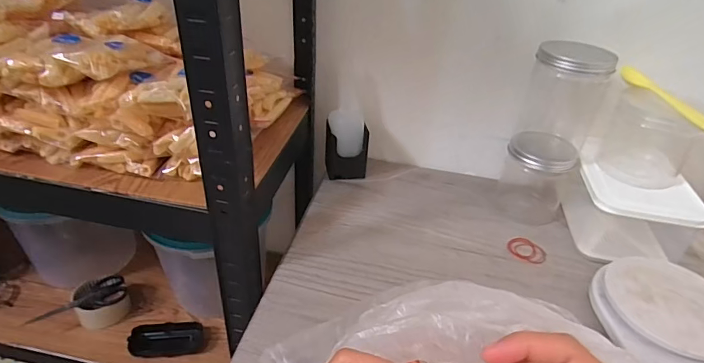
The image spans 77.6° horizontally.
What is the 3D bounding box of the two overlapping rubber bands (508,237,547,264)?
[{"bbox_3d":[0.228,0.090,0.571,0.045,0.006,0.043,3,33,-2],"label":"two overlapping rubber bands"}]

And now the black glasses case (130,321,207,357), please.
[{"bbox_3d":[-0.304,0.261,0.727,0.117,0.027,0.051,-2,35,-9],"label":"black glasses case"}]

